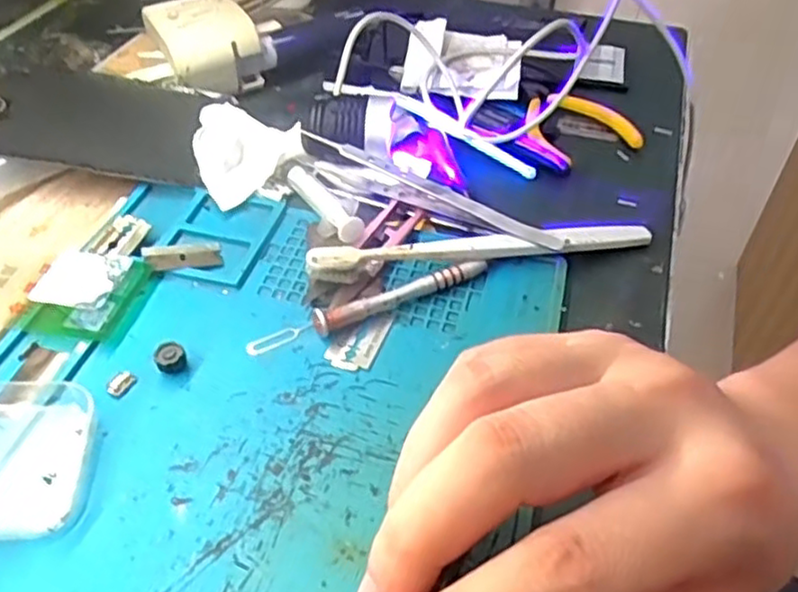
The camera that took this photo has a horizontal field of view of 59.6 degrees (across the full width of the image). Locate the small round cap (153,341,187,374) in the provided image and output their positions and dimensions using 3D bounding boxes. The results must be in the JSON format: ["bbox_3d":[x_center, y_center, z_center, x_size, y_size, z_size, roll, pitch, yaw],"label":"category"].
[{"bbox_3d":[-0.103,0.028,0.313,0.013,0.010,0.011,-20,50,-20],"label":"small round cap"}]

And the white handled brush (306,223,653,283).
[{"bbox_3d":[0.044,-0.025,0.360,0.179,0.020,0.018,-8,46,-9],"label":"white handled brush"}]

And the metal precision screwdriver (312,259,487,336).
[{"bbox_3d":[0.002,-0.002,0.343,0.092,0.011,0.012,-20,50,-20],"label":"metal precision screwdriver"}]

